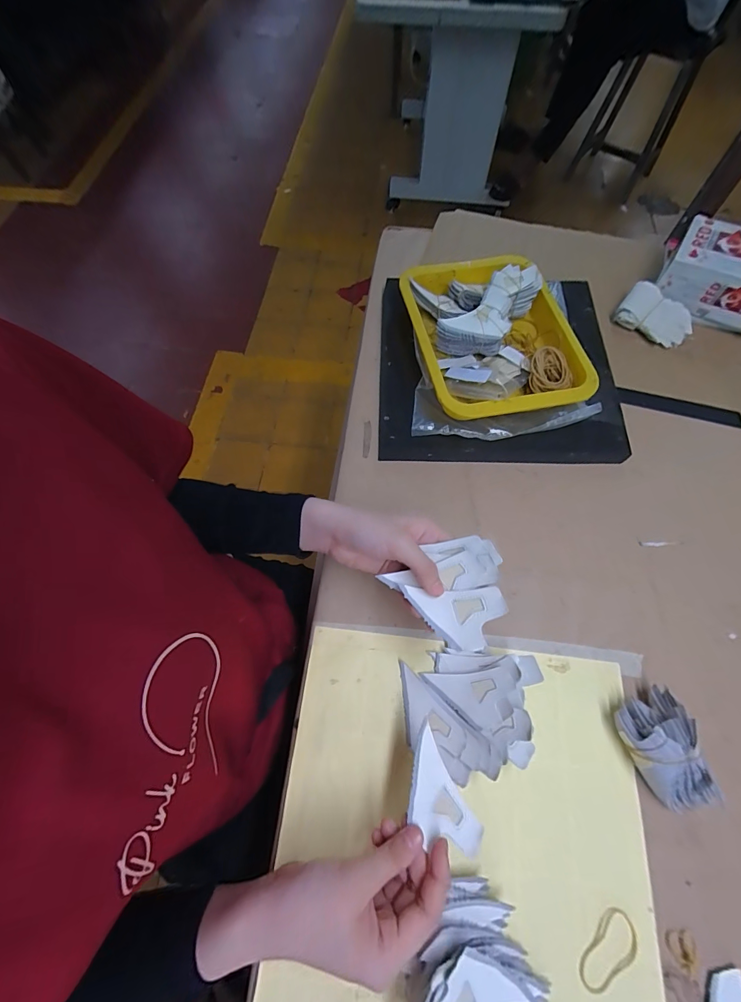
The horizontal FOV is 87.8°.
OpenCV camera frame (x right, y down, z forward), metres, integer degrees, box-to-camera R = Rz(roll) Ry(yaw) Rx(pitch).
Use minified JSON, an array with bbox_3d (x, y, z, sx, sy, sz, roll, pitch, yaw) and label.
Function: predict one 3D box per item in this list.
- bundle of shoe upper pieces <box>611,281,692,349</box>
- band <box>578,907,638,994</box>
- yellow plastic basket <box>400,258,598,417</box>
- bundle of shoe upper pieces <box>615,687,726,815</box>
[{"bbox_3d":[0.412,-0.268,0.557,0.099,0.036,0.065,35,71,15],"label":"bundle of shoe upper pieces"},{"bbox_3d":[0.190,0.359,0.306,0.060,0.004,0.030,-41,71,-15],"label":"band"},{"bbox_3d":[0.159,-0.215,0.506,0.201,0.071,0.249,-12,66,-4],"label":"yellow plastic basket"},{"bbox_3d":[0.262,0.223,0.337,0.057,0.050,0.090,-15,66,-5],"label":"bundle of shoe upper pieces"}]

